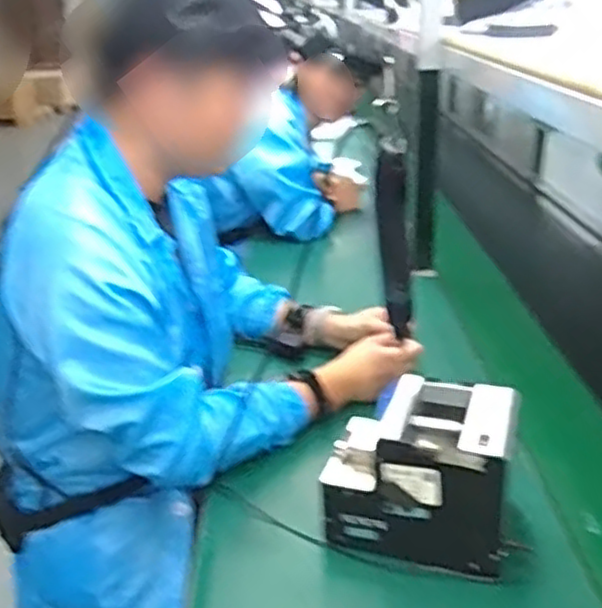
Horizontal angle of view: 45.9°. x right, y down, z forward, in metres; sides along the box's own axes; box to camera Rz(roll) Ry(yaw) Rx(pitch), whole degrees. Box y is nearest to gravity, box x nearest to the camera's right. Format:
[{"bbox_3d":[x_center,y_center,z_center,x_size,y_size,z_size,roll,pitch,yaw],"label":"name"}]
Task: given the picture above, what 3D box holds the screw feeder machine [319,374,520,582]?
[{"bbox_3d":[0.124,0.171,0.741,0.187,0.134,0.133,2,25,13],"label":"screw feeder machine"}]

